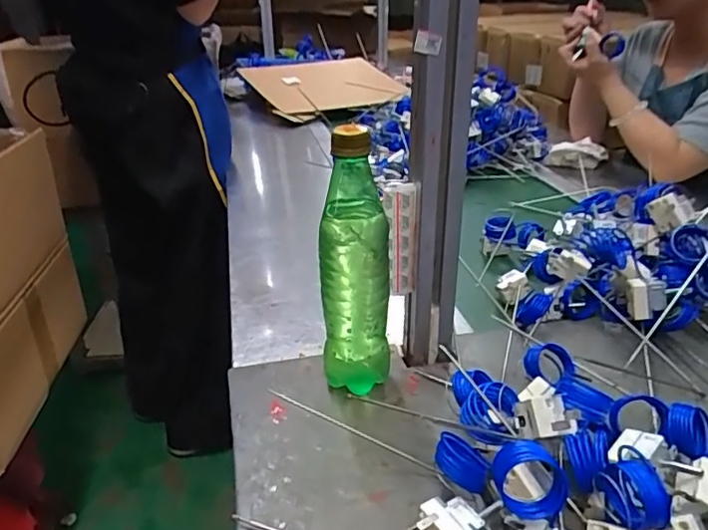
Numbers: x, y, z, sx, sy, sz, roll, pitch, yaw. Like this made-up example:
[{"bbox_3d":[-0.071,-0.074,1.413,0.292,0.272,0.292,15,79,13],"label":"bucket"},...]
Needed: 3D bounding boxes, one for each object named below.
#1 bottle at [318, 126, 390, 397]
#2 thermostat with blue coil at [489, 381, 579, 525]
[{"bbox_3d":[0.000,0.010,0.481,0.058,0.241,0.051,14,33,31],"label":"bottle"},{"bbox_3d":[0.129,0.128,0.391,0.052,0.042,0.092,8,56,23],"label":"thermostat with blue coil"}]

